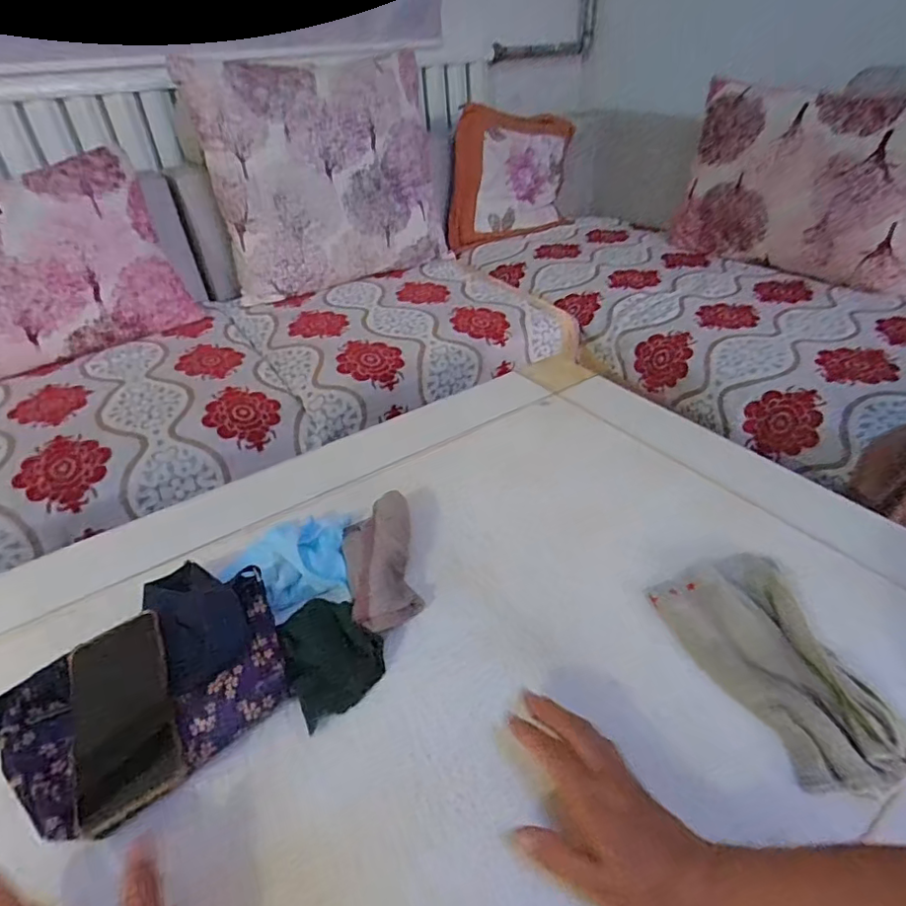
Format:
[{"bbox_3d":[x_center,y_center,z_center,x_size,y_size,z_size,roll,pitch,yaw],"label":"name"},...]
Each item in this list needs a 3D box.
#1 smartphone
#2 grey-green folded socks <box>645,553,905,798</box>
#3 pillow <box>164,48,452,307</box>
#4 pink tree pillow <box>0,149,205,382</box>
[{"bbox_3d":[-0.272,0.210,0.462,0.077,0.016,0.174,-21,41,-22],"label":"smartphone"},{"bbox_3d":[0.284,0.178,0.495,0.122,0.032,0.215,-13,38,-12],"label":"grey-green folded socks"},{"bbox_3d":[-0.304,-0.699,1.419,0.589,0.502,0.150,-24,29,-24],"label":"pillow"},{"bbox_3d":[-0.900,-0.366,1.129,0.639,0.393,0.120,-27,16,-30],"label":"pink tree pillow"}]

